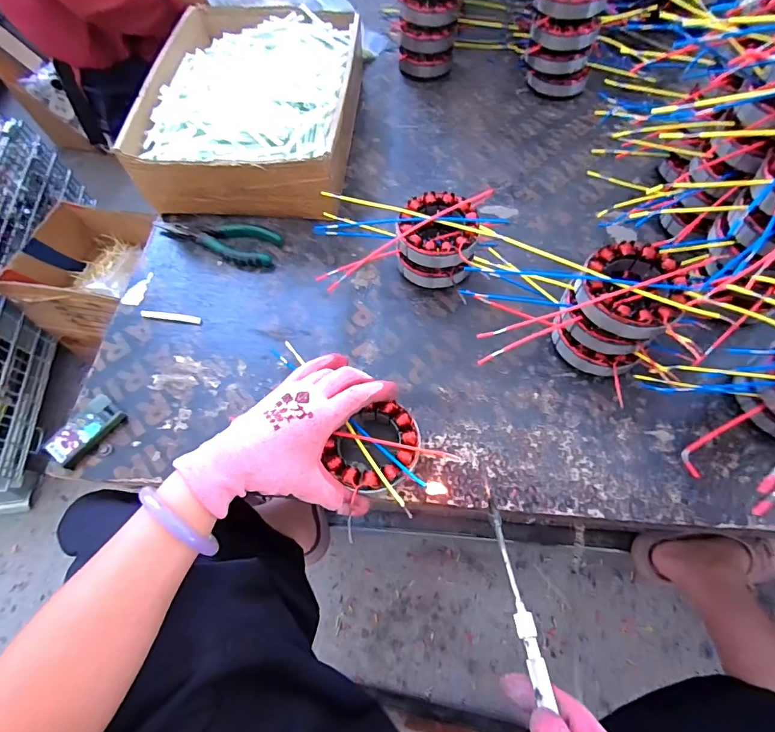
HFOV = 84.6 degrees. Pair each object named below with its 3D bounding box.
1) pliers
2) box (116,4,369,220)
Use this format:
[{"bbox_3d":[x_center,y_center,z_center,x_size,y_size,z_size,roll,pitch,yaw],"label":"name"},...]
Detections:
[{"bbox_3d":[-0.201,-0.154,0.512,0.149,0.014,0.056,16,65,10],"label":"pliers"},{"bbox_3d":[-0.166,-0.345,0.561,0.241,0.086,0.330,3,63,4],"label":"box"}]

